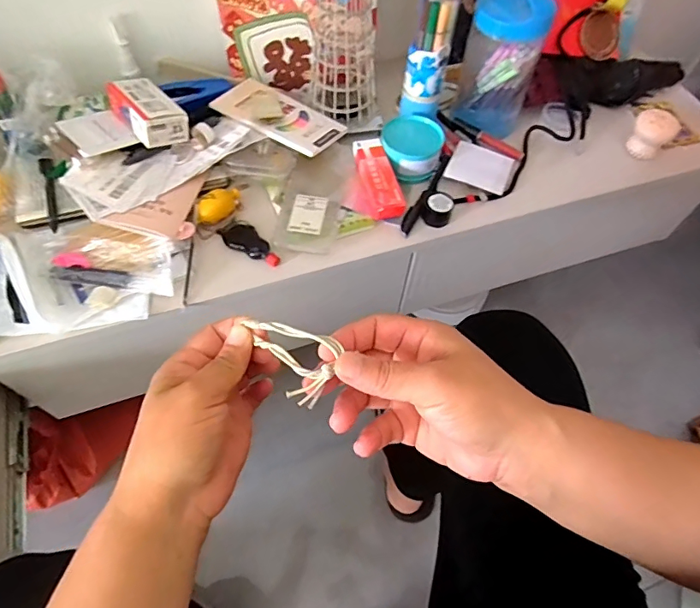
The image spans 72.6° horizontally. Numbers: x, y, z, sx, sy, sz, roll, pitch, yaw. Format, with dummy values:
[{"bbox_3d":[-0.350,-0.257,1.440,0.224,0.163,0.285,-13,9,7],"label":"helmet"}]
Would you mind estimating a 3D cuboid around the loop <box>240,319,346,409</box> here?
[{"bbox_3d":[-0.040,0.032,0.281,0.062,0.024,0.037,20,60,9],"label":"loop"}]

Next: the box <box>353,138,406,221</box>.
[{"bbox_3d":[0.033,-0.152,0.582,0.037,0.028,0.113,-12,60,-10],"label":"box"}]

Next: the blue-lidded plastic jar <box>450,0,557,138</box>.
[{"bbox_3d":[0.192,-0.310,0.600,0.094,0.163,0.095,19,59,9],"label":"blue-lidded plastic jar"}]

